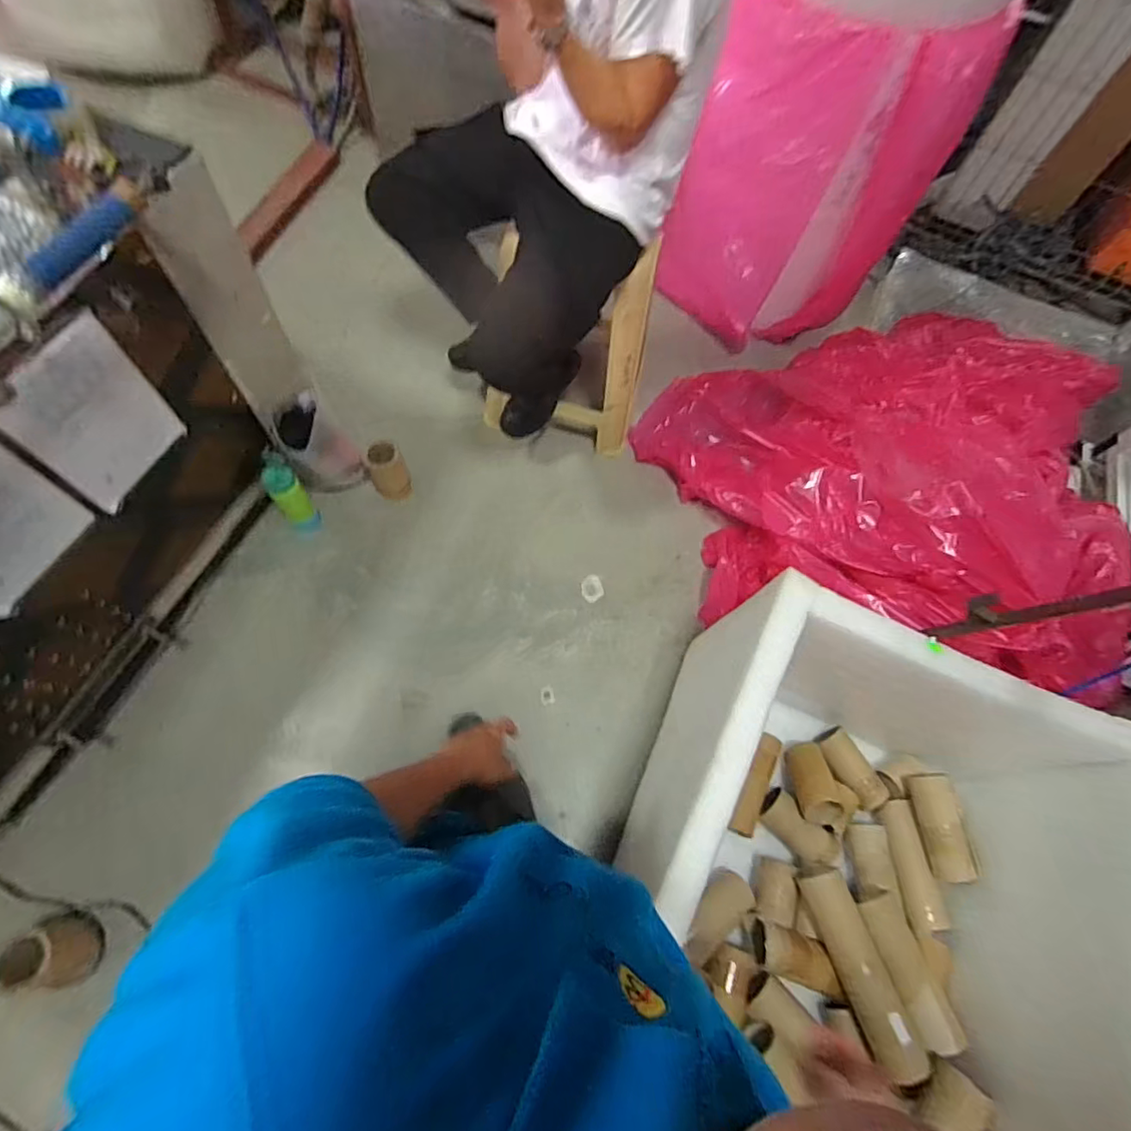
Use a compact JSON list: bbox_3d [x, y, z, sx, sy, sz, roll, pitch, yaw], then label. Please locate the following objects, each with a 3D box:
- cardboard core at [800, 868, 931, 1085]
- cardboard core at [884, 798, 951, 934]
[{"bbox_3d":[0.535,0.729,1.015,0.084,0.066,0.321,-15,61,-7],"label":"cardboard core"},{"bbox_3d":[0.719,0.618,1.167,0.059,0.053,0.239,-2,67,-8],"label":"cardboard core"}]

